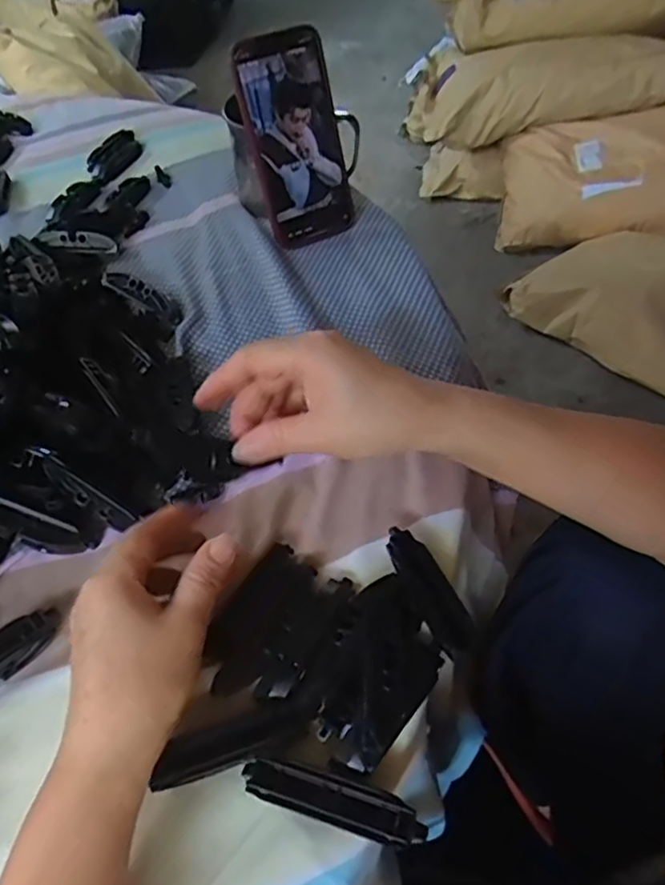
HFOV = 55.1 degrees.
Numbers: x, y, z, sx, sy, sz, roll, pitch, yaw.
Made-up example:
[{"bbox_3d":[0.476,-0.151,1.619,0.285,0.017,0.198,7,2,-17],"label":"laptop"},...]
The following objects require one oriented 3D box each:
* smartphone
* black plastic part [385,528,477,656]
[{"bbox_3d":[-0.029,-0.249,0.529,0.076,0.157,0.019,-22,30,-14],"label":"smartphone"},{"bbox_3d":[0.051,0.078,0.343,0.021,0.012,0.072,-23,53,-15],"label":"black plastic part"}]

